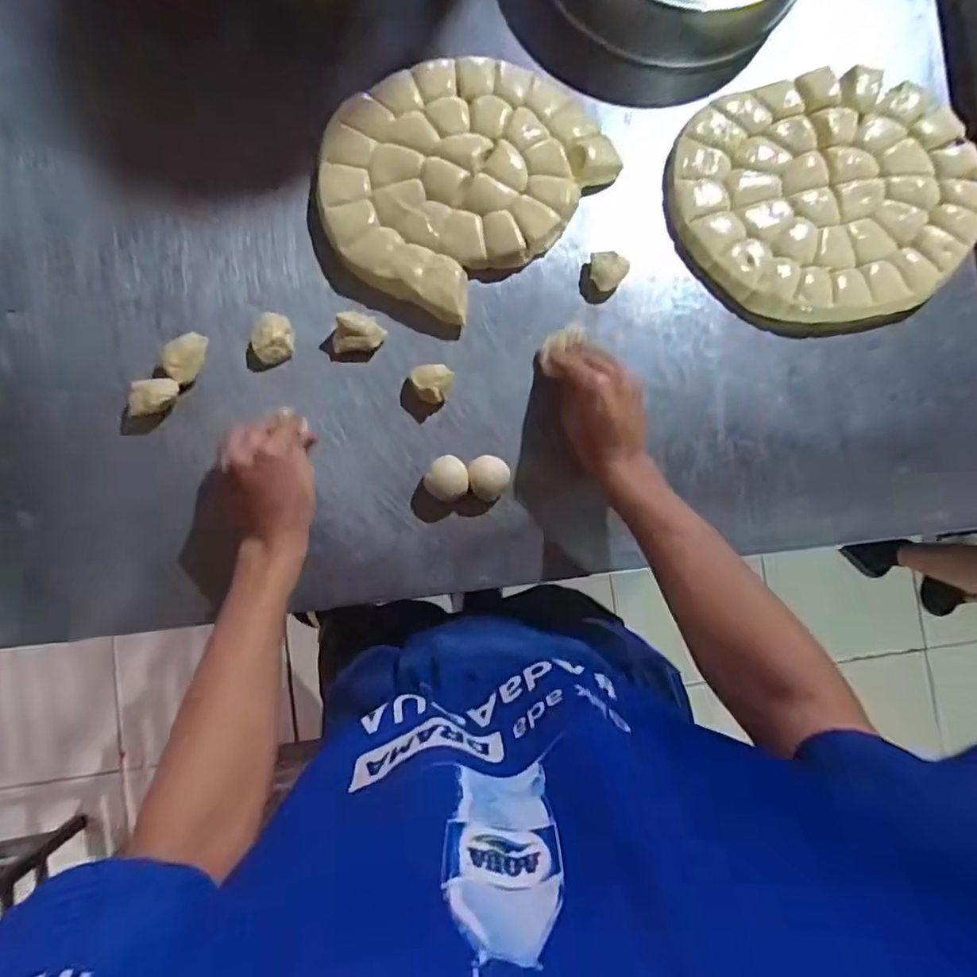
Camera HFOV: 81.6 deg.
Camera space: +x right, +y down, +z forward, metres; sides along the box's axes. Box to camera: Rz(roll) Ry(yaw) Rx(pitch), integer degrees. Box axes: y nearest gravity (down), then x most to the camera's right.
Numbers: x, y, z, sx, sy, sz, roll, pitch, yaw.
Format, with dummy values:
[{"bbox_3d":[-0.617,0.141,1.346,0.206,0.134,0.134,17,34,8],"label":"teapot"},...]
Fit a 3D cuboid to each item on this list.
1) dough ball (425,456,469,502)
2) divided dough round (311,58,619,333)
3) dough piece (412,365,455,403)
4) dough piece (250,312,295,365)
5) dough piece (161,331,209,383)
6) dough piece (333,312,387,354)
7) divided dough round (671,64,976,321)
[{"bbox_3d":[-0.040,-0.009,0.558,0.041,0.030,0.042,0,85,-4],"label":"dough ball"},{"bbox_3d":[-0.034,-0.322,0.578,0.280,0.037,0.229,-43,89,-6],"label":"divided dough round"},{"bbox_3d":[-0.055,-0.102,0.562,0.039,0.030,0.037,-4,86,-4],"label":"dough piece"},{"bbox_3d":[-0.212,-0.149,0.557,0.039,0.023,0.048,-14,87,-5],"label":"dough piece"},{"bbox_3d":[-0.287,-0.124,0.535,0.026,0.025,0.048,12,85,-3],"label":"dough piece"},{"bbox_3d":[-0.128,-0.151,0.561,0.045,0.025,0.040,13,85,-3],"label":"dough piece"},{"bbox_3d":[0.366,-0.312,0.598,0.330,0.028,0.258,-12,86,-5],"label":"divided dough round"}]

